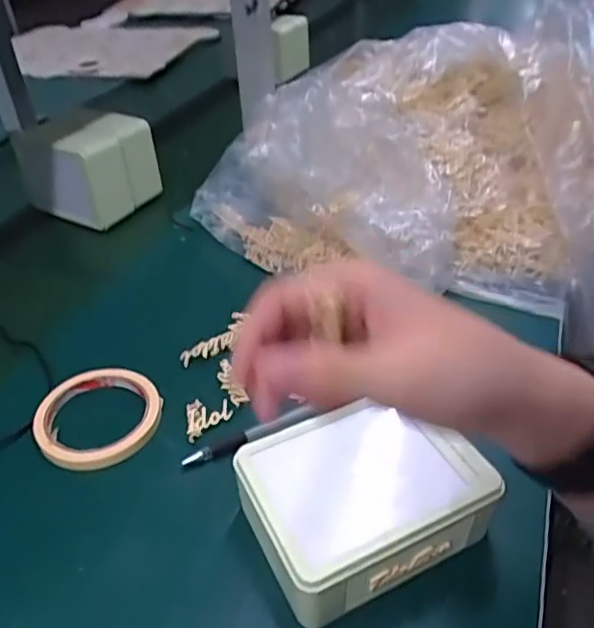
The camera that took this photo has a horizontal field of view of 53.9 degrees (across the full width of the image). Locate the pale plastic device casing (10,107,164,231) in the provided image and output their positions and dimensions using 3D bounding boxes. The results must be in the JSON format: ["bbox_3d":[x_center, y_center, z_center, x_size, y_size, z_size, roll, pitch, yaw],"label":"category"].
[{"bbox_3d":[-0.266,-0.191,0.745,0.149,0.096,0.122,25,49,33],"label":"pale plastic device casing"}]

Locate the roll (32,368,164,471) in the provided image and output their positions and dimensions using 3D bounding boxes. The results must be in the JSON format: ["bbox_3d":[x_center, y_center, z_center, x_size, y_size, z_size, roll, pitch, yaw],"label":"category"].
[{"bbox_3d":[-0.155,0.078,0.457,0.092,0.017,0.092,-2,38,2],"label":"roll"}]

